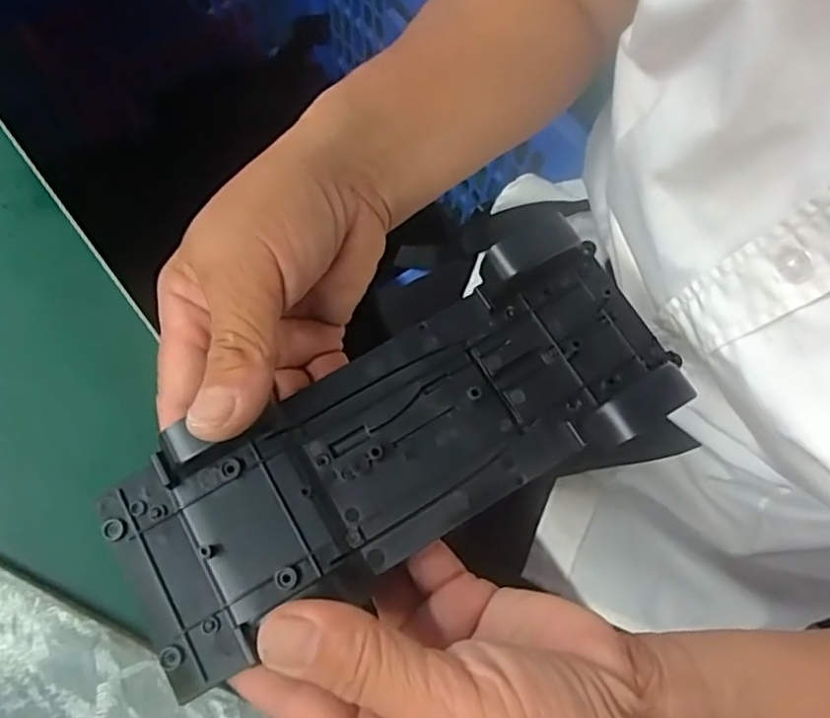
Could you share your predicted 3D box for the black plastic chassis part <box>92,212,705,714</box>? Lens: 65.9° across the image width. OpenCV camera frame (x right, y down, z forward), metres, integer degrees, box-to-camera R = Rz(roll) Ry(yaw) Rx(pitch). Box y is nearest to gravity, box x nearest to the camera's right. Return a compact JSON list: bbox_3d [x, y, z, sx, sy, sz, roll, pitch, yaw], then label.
[{"bbox_3d":[-0.006,0.026,0.214,0.192,0.021,0.074,-30,73,-9],"label":"black plastic chassis part"}]

